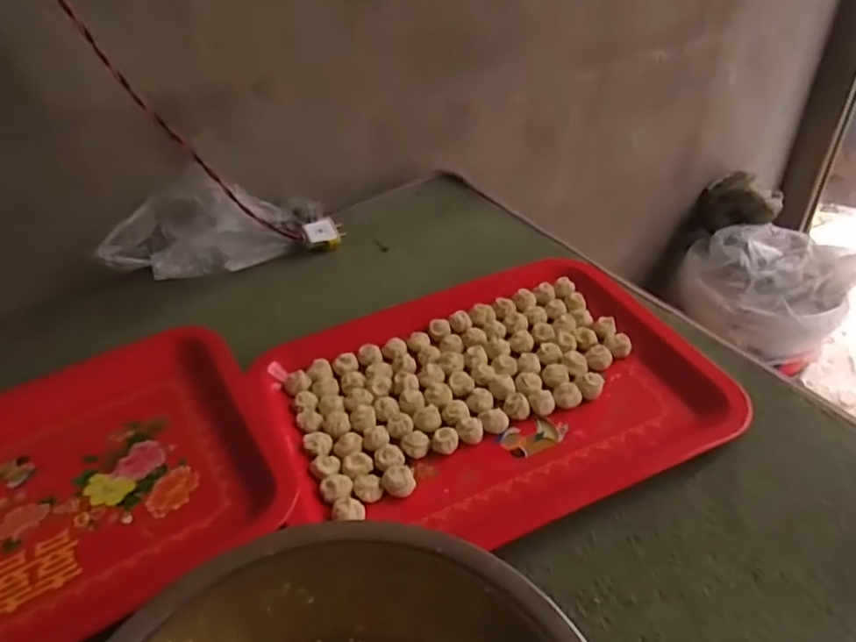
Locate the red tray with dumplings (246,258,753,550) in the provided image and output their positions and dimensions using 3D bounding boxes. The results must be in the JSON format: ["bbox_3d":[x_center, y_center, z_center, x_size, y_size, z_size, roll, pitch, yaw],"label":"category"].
[{"bbox_3d":[0.049,0.056,0.530,0.354,0.023,0.265,-16,40,-16],"label":"red tray with dumplings"}]

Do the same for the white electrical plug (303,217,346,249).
[{"bbox_3d":[-0.127,-0.107,0.739,0.046,0.025,0.038,-12,40,-10],"label":"white electrical plug"}]

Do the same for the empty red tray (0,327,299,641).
[{"bbox_3d":[-0.307,0.139,0.456,0.364,0.031,0.260,-24,43,-24],"label":"empty red tray"}]

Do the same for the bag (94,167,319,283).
[{"bbox_3d":[-0.241,-0.102,0.696,0.244,0.108,0.091,-25,44,-26],"label":"bag"}]

